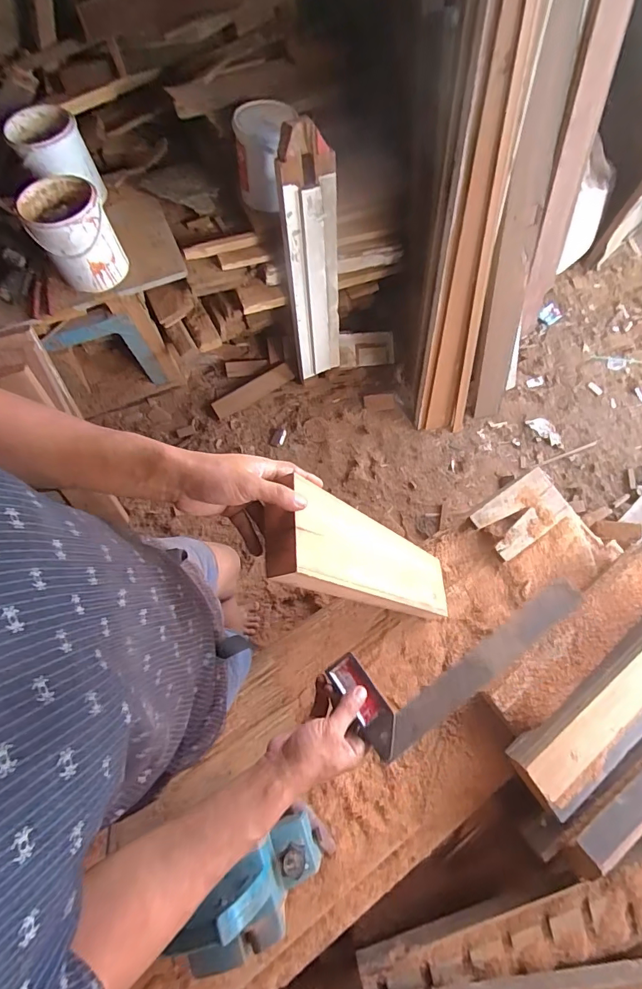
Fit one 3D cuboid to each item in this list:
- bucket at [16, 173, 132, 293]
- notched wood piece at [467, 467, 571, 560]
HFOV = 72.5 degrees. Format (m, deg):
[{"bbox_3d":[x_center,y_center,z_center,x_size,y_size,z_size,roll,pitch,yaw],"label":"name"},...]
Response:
[{"bbox_3d":[-0.626,-0.662,1.123,0.185,0.183,0.198,-23,73,-10],"label":"bucket"},{"bbox_3d":[0.429,0.037,0.929,0.208,0.025,0.120,-33,75,-13],"label":"notched wood piece"}]

